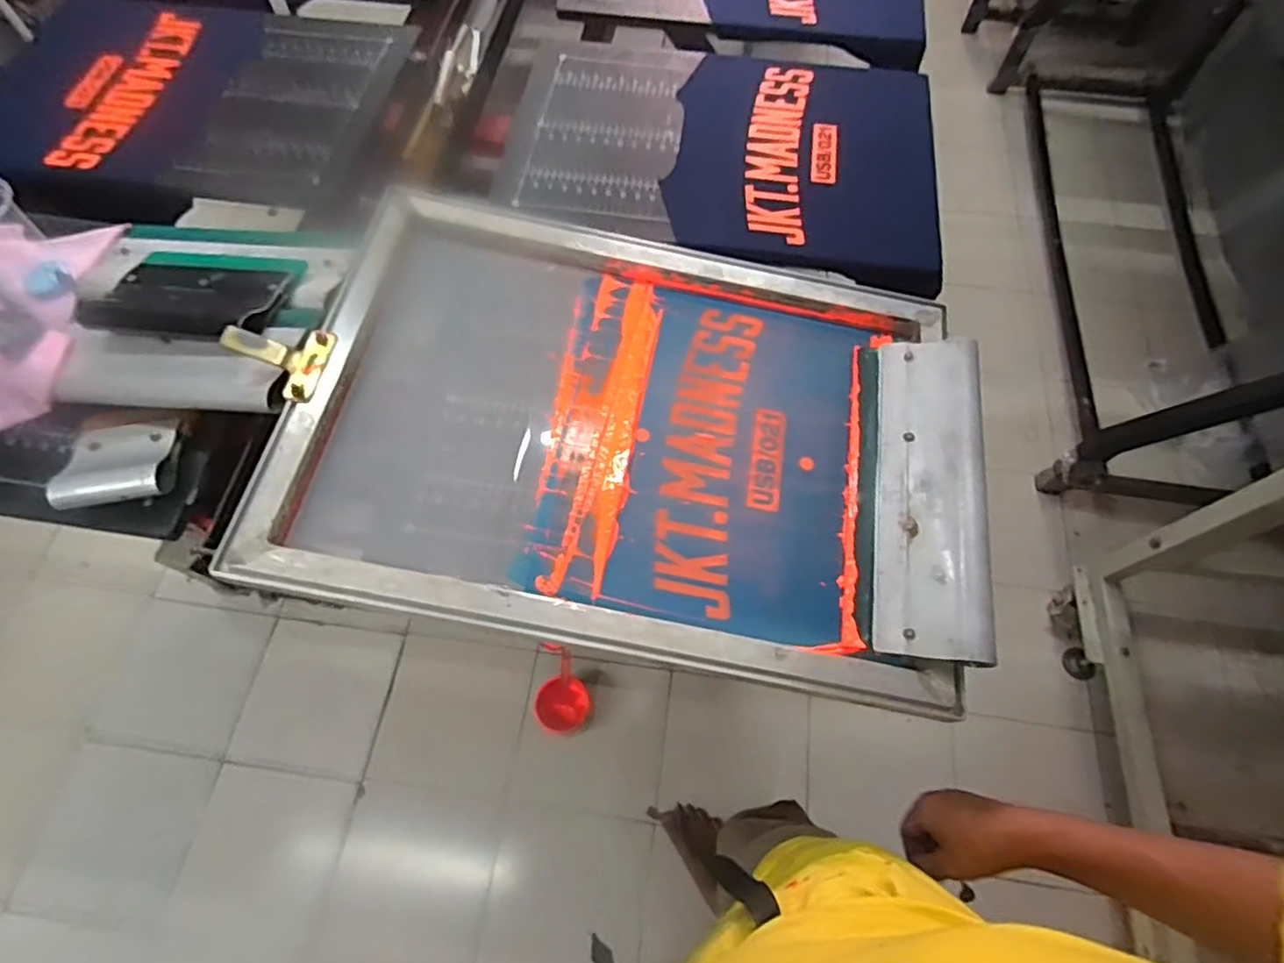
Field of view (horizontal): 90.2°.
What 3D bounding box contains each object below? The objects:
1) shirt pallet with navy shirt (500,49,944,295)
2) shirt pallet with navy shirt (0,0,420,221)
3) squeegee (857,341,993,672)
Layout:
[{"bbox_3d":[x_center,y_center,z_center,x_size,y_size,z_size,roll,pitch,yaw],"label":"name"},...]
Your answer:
[{"bbox_3d":[0.121,-0.466,0.898,0.566,0.022,0.408,9,66,4],"label":"shirt pallet with navy shirt"},{"bbox_3d":[-0.665,-0.552,0.927,0.571,0.024,0.442,7,66,4],"label":"shirt pallet with navy shirt"},{"bbox_3d":[0.273,0.006,0.632,0.120,0.024,0.348,-2,64,24],"label":"squeegee"}]

